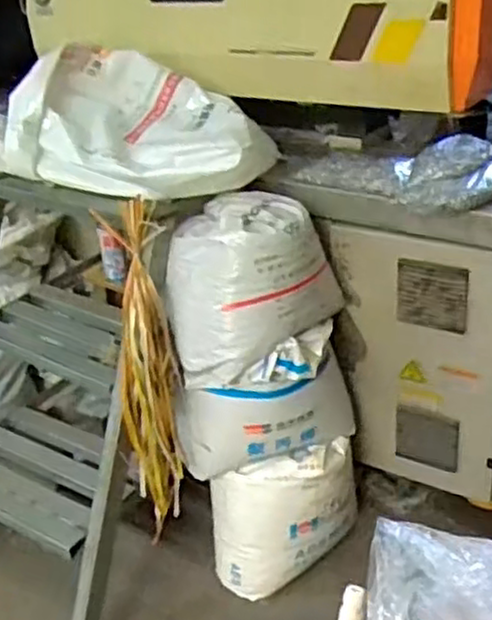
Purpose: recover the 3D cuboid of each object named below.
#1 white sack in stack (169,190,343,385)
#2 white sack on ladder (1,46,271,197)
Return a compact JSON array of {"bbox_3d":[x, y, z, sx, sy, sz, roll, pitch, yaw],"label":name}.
[{"bbox_3d":[0.012,-0.050,1.488,0.272,0.281,0.288,8,32,23],"label":"white sack in stack"},{"bbox_3d":[-0.220,-0.399,1.559,0.505,0.226,0.338,3,30,14],"label":"white sack on ladder"}]

